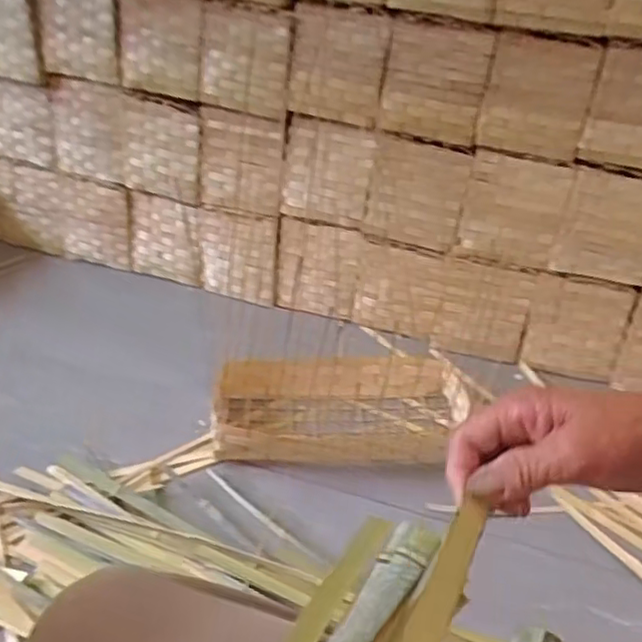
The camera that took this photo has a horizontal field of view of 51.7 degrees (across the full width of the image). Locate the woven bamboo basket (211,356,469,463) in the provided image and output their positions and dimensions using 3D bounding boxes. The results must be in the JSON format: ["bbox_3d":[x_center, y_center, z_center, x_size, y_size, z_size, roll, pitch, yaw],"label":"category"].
[{"bbox_3d":[0.039,0.148,1.174,0.449,0.064,0.253,0,31,-7],"label":"woven bamboo basket"}]

